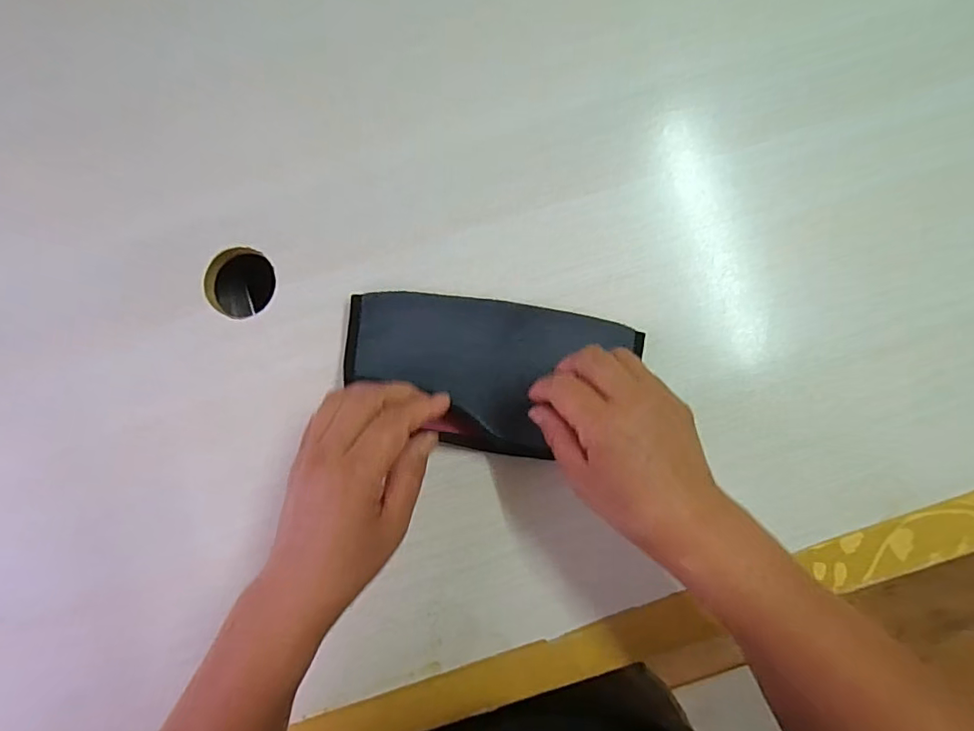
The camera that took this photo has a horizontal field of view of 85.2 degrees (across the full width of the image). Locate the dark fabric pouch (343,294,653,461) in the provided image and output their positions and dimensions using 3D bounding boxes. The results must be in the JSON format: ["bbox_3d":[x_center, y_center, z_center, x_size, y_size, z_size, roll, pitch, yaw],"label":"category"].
[{"bbox_3d":[0.000,0.006,0.394,0.205,0.016,0.110,9,86,0],"label":"dark fabric pouch"}]

